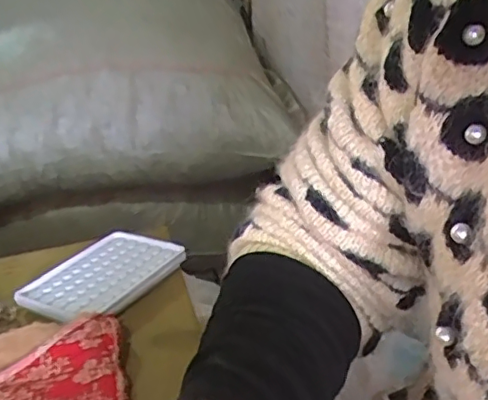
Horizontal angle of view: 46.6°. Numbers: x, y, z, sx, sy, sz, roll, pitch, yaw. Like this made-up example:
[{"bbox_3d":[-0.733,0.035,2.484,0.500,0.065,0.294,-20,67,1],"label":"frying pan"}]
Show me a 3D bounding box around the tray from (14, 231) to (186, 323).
[{"bbox_3d":[-0.133,0.070,0.534,0.093,0.018,0.144,11,31,31],"label":"tray"}]

